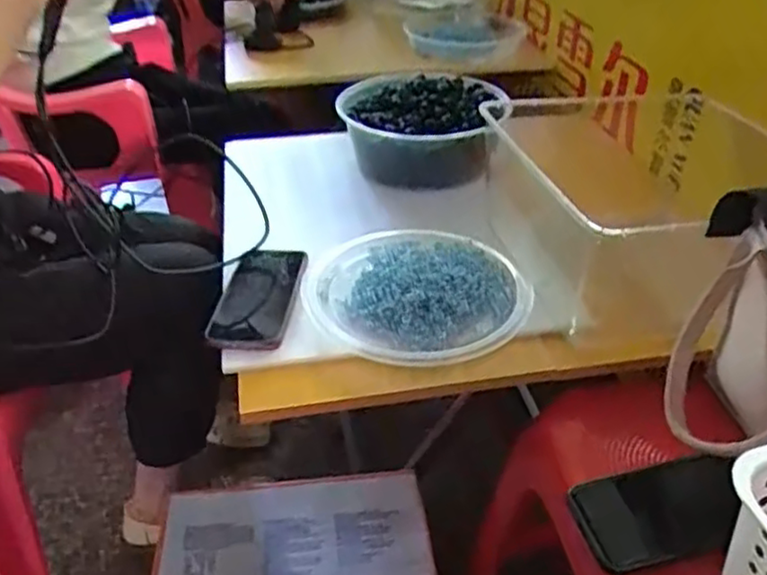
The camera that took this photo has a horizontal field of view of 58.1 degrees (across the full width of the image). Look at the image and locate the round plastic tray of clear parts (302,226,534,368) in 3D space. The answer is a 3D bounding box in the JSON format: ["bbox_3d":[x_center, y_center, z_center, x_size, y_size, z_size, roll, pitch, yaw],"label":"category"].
[{"bbox_3d":[0.040,-0.001,0.726,0.223,0.036,0.214,0,36,0],"label":"round plastic tray of clear parts"}]

